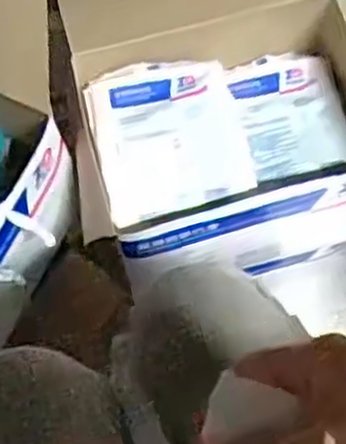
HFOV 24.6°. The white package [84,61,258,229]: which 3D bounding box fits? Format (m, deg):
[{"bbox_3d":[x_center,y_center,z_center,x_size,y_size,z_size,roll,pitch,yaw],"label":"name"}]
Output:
[{"bbox_3d":[-0.003,-0.083,0.765,0.142,0.027,0.155,-14,67,-4],"label":"white package"}]

